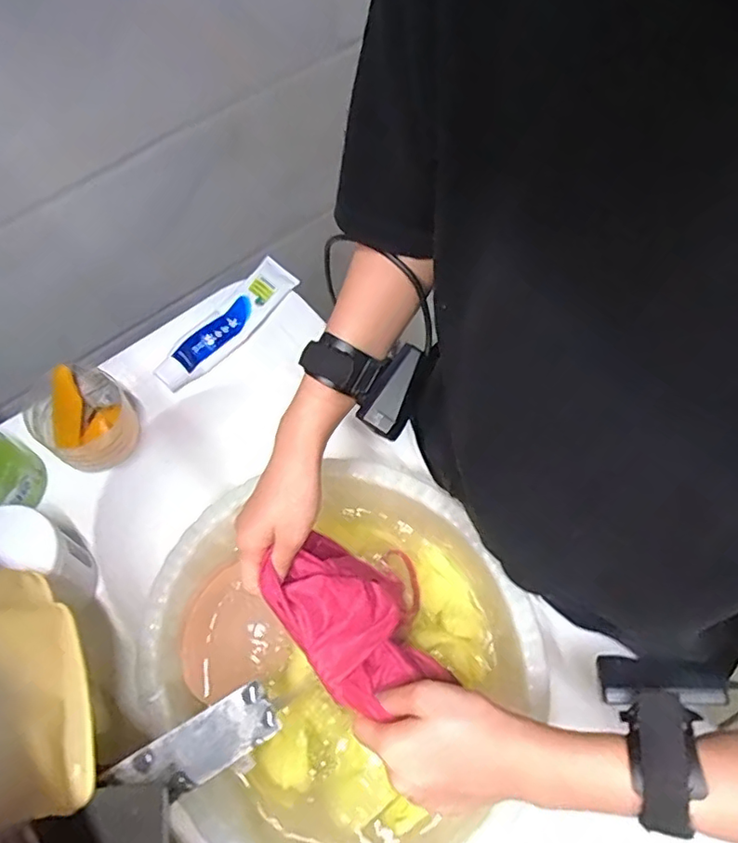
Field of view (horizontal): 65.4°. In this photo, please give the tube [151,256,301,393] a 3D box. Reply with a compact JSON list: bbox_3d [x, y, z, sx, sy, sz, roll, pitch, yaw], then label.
[{"bbox_3d":[-0.170,-0.115,0.678,0.046,0.039,0.192,41,71,18],"label":"tube"}]

